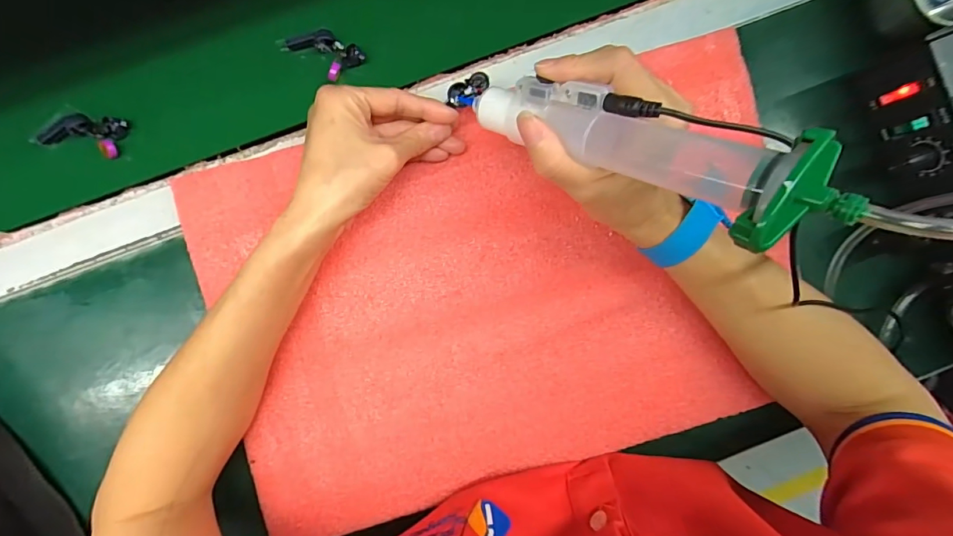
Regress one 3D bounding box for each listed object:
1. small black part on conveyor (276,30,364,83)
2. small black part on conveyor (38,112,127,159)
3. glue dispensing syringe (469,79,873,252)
[{"bbox_3d":[-0.109,-0.155,0.311,0.056,0.010,0.030,34,87,-1],"label":"small black part on conveyor"},{"bbox_3d":[-0.271,-0.094,0.303,0.049,0.008,0.027,12,88,-2],"label":"small black part on conveyor"},{"bbox_3d":[0.073,-0.058,0.211,0.182,0.051,0.054,34,86,37],"label":"glue dispensing syringe"}]

